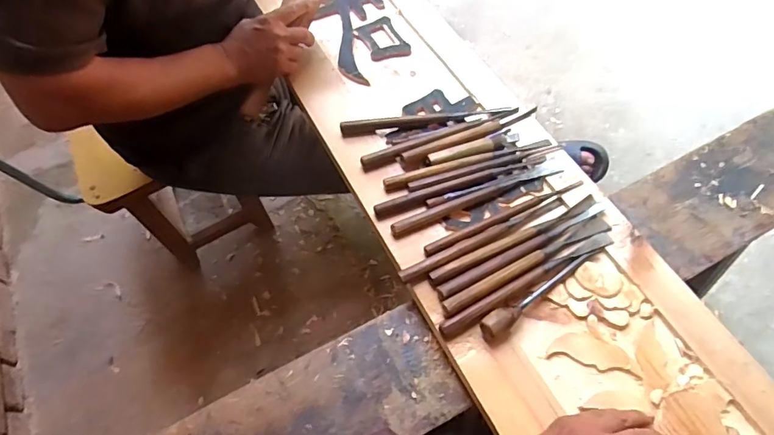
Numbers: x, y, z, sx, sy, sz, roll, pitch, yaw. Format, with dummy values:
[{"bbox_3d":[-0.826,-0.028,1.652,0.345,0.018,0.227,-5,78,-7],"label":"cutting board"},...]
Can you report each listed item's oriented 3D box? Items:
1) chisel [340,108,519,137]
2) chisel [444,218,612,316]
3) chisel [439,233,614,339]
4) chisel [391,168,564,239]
[{"bbox_3d":[0.063,-0.157,0.730,0.268,0.015,0.026,-9,60,-4],"label":"chisel"},{"bbox_3d":[0.178,0.057,0.590,0.252,0.015,0.019,-26,62,-13],"label":"chisel"},{"bbox_3d":[0.178,0.078,0.584,0.257,0.016,0.020,-27,63,-14],"label":"chisel"},{"bbox_3d":[0.123,-0.027,0.648,0.251,0.013,0.022,-22,61,-11],"label":"chisel"}]

